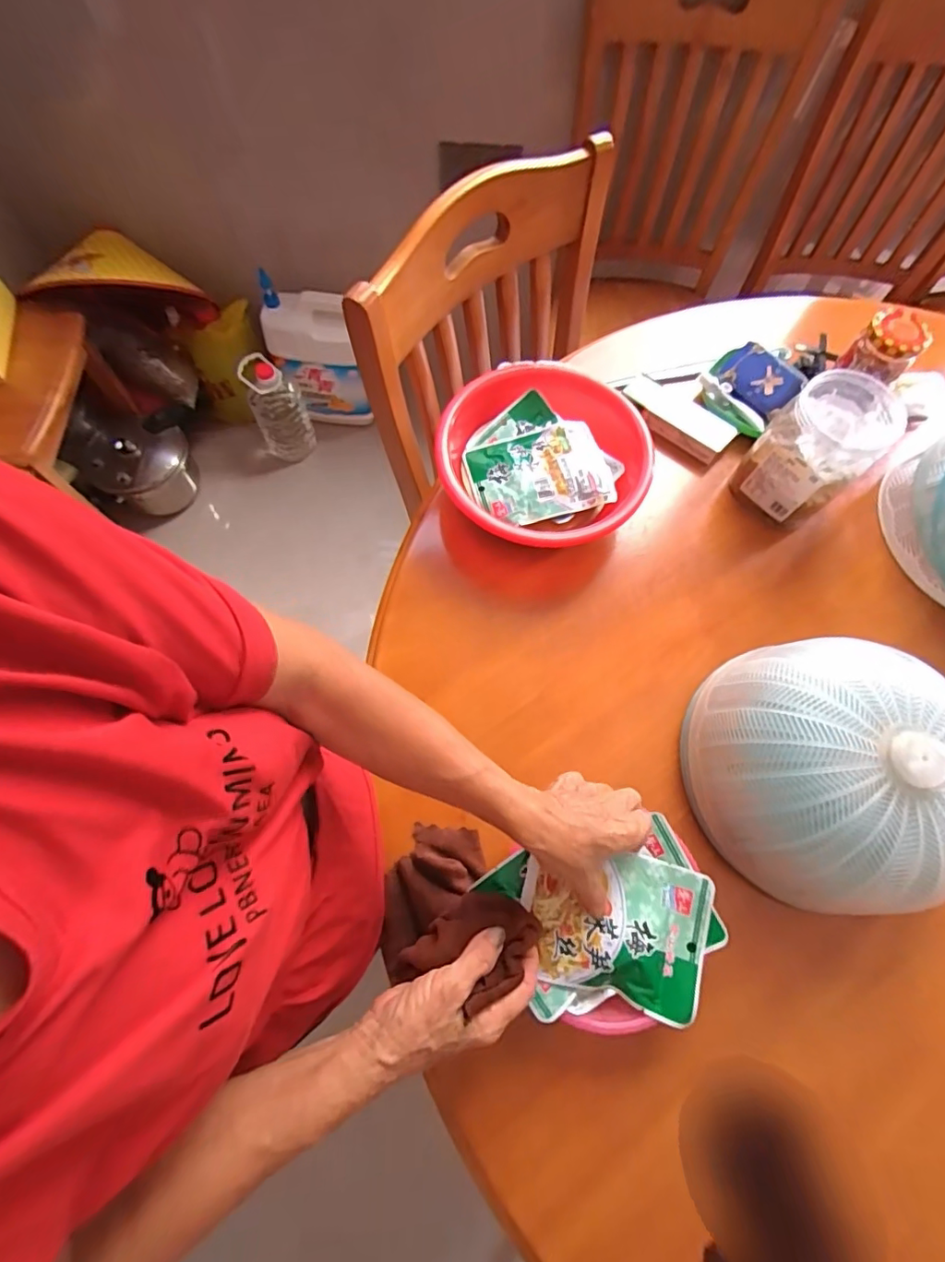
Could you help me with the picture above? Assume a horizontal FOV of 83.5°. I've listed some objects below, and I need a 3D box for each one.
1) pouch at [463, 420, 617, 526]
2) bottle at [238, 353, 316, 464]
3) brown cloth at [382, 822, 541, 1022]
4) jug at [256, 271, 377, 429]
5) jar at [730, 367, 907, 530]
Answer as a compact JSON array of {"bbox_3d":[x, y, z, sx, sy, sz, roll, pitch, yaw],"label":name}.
[{"bbox_3d":[0.076,-0.176,0.596,0.152,0.023,0.110,-13,71,-7],"label":"pouch"},{"bbox_3d":[-0.512,-0.582,1.404,0.134,0.270,0.120,-21,72,-10],"label":"bottle"},{"bbox_3d":[-0.017,0.224,0.433,0.118,0.098,0.107,1,70,-2],"label":"brown cloth"},{"bbox_3d":[-0.410,-0.729,1.434,0.238,0.334,0.152,-4,70,-4],"label":"jug"},{"bbox_3d":[0.379,-0.202,0.589,0.112,0.122,0.106,1,70,-2],"label":"jar"}]

